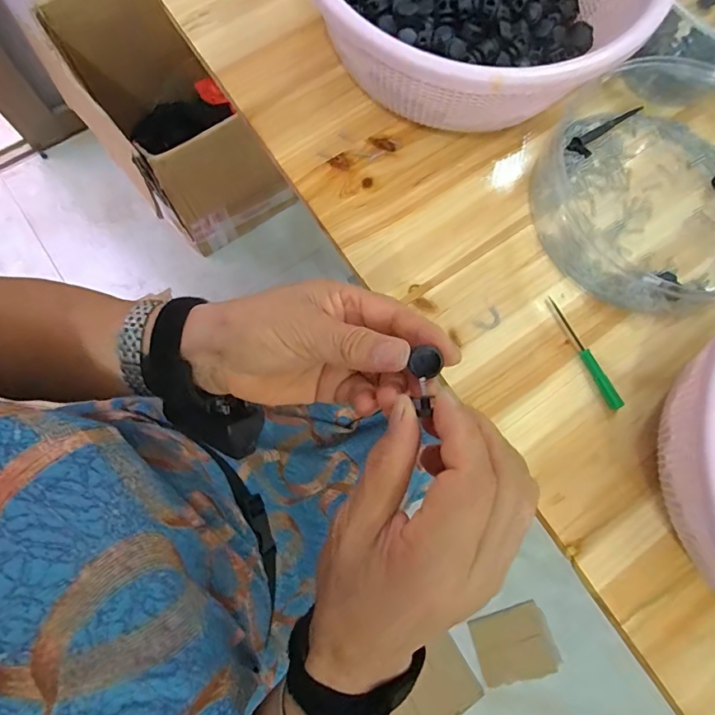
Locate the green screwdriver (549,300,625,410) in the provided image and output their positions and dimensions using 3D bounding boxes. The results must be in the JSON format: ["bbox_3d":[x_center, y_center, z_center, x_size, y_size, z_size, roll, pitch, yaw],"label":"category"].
[{"bbox_3d":[0.176,-0.005,0.358,0.008,0.011,0.097,-22,79,-7],"label":"green screwdriver"}]

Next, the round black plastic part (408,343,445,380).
[{"bbox_3d":[0.034,0.003,0.229,0.015,0.005,0.014,0,77,-2],"label":"round black plastic part"}]

